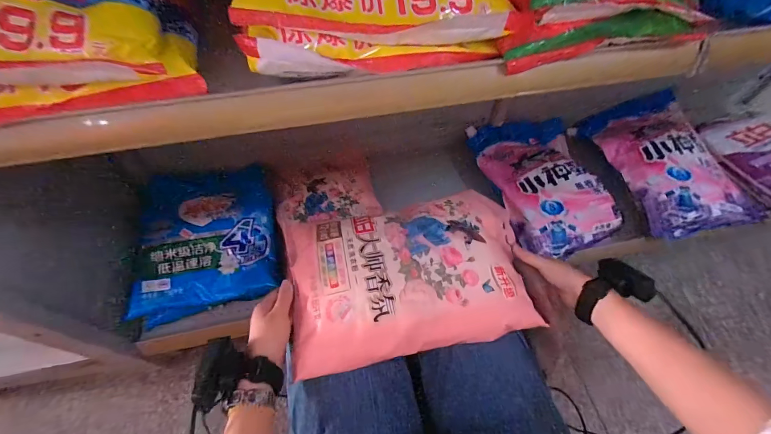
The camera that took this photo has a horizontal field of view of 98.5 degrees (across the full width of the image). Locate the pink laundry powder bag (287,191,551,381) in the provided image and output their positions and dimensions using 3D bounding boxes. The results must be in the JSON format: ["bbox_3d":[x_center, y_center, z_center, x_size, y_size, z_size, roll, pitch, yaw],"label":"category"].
[{"bbox_3d":[0.037,0.071,0.467,0.337,0.051,0.220,-11,58,-8],"label":"pink laundry powder bag"}]

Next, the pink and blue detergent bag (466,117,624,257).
[{"bbox_3d":[0.404,-0.095,0.837,0.281,0.059,0.385,-12,58,-8],"label":"pink and blue detergent bag"}]

